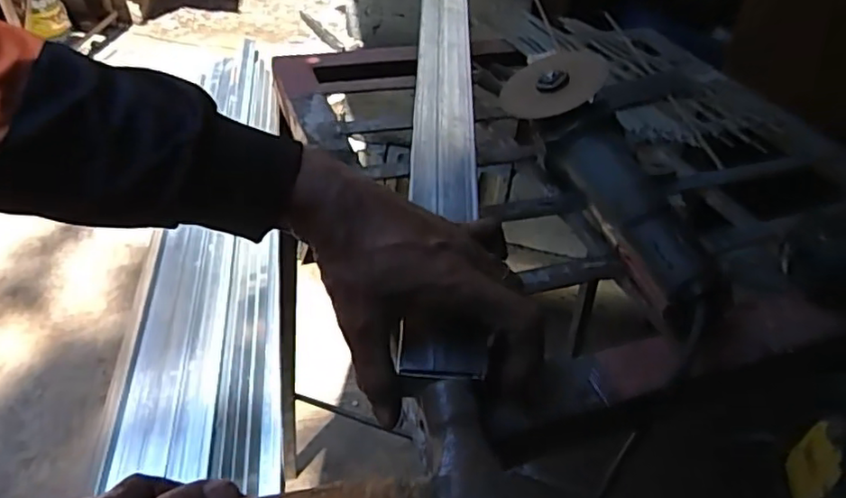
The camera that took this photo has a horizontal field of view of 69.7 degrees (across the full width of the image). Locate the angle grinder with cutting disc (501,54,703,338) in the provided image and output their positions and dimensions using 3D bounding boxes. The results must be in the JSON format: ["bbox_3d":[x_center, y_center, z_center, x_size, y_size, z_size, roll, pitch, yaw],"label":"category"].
[{"bbox_3d":[0.131,-0.059,0.475,0.079,0.081,0.297,-3,41,-10],"label":"angle grinder with cutting disc"}]

